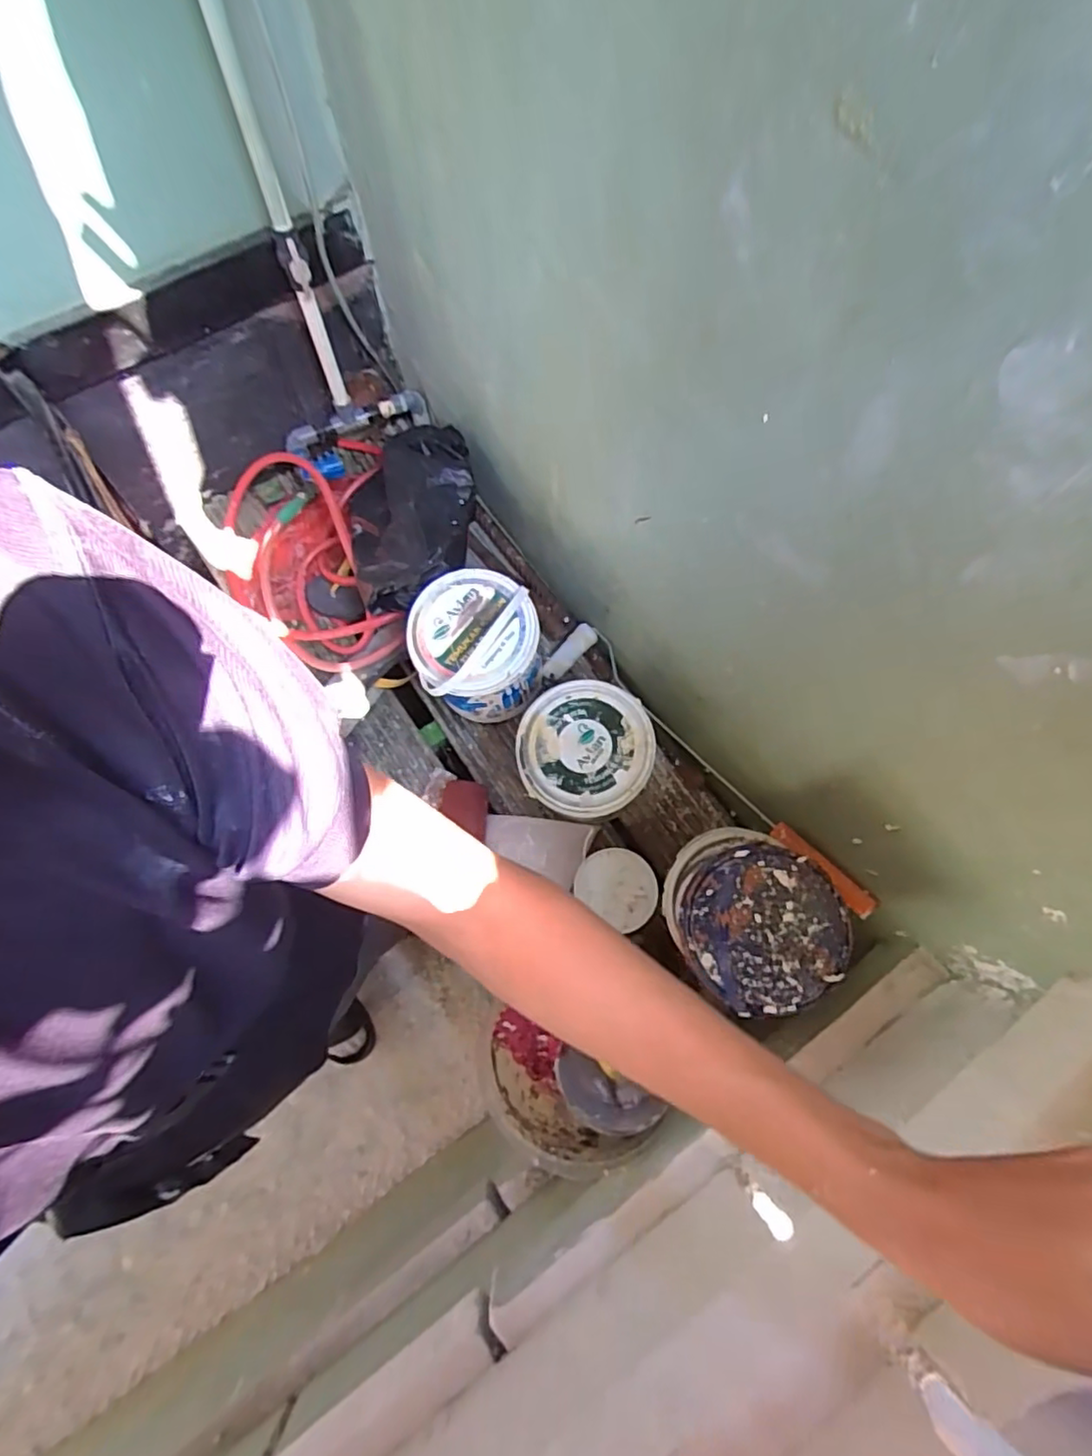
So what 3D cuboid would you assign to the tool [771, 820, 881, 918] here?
[{"bbox_3d":[0.339,0.172,0.776,0.023,0.020,0.144,-37,56,-11],"label":"tool"}]

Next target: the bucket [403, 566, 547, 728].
[{"bbox_3d":[-0.102,-0.114,0.944,0.175,0.223,0.172,0,75,-2],"label":"bucket"}]

